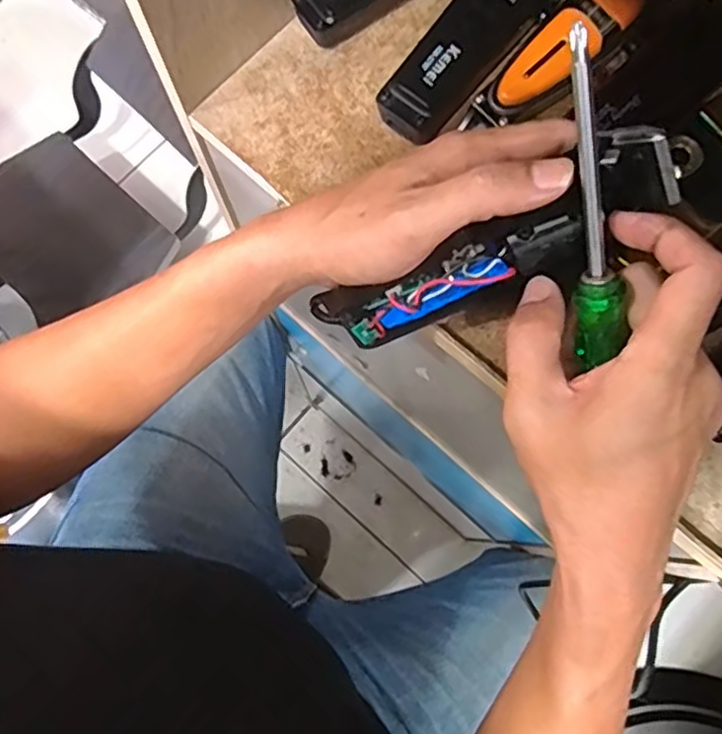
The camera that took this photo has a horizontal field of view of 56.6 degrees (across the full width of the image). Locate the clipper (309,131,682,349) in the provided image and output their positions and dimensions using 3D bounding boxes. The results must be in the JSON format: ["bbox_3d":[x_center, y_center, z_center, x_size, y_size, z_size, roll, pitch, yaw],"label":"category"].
[{"bbox_3d":[0.060,-0.052,0.315,0.170,0.041,0.043,-26,77,19],"label":"clipper"}]

